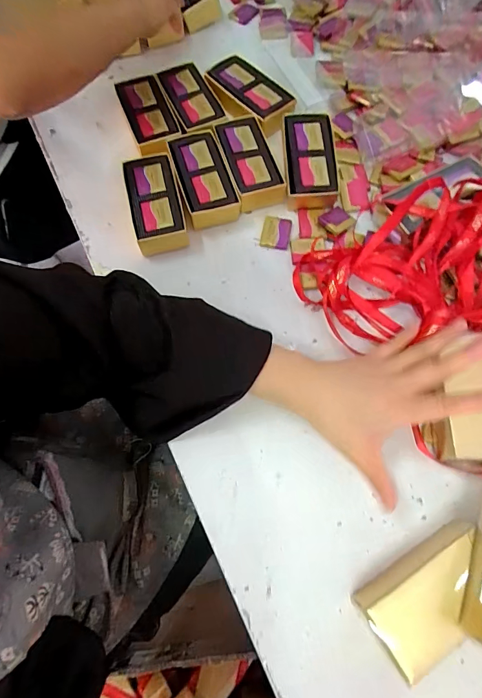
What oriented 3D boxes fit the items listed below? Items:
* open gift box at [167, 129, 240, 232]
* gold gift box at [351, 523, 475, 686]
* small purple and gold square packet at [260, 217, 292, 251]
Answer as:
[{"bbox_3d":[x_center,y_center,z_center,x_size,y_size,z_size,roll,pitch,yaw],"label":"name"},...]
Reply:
[{"bbox_3d":[-0.041,-0.195,0.426,0.060,0.032,0.109,-15,71,-5],"label":"open gift box"},{"bbox_3d":[0.153,0.198,0.300,0.107,0.033,0.062,-32,74,-10],"label":"gold gift box"},{"bbox_3d":[0.040,-0.135,0.429,0.032,0.006,0.040,10,71,4],"label":"small purple and gold square packet"}]

